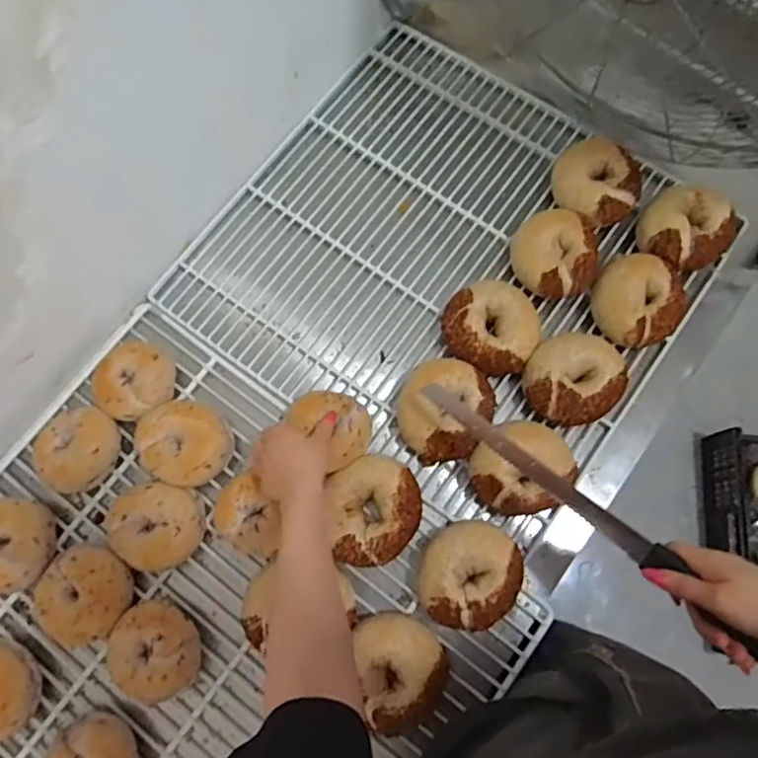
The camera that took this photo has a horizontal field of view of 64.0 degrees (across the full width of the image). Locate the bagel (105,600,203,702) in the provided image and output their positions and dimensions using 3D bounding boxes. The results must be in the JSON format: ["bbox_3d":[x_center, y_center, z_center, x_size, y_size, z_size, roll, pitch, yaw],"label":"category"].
[{"bbox_3d":[-0.237,0.285,0.646,0.091,0.057,0.087,0,75,2],"label":"bagel"}]

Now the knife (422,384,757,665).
[{"bbox_3d":[0.173,0.107,0.527,0.018,0.022,0.360,-46,58,-10],"label":"knife"}]

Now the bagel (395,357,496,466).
[{"bbox_3d":[0.078,0.035,0.708,0.110,0.068,0.113,0,75,2],"label":"bagel"}]

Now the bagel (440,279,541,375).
[{"bbox_3d":[0.131,-0.061,0.728,0.110,0.055,0.101,0,75,2],"label":"bagel"}]

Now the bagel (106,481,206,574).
[{"bbox_3d":[-0.247,0.166,0.683,0.099,0.047,0.091,0,75,2],"label":"bagel"}]

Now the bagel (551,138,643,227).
[{"bbox_3d":[0.274,-0.247,0.774,0.112,0.053,0.098,28,78,9],"label":"bagel"}]

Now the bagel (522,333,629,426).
[{"bbox_3d":[0.225,0.001,0.706,0.107,0.048,0.103,0,75,2],"label":"bagel"}]

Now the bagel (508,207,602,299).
[{"bbox_3d":[0.216,-0.152,0.750,0.100,0.050,0.104,2,75,3],"label":"bagel"}]

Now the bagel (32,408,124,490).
[{"bbox_3d":[-0.349,0.080,0.705,0.090,0.050,0.092,0,75,2],"label":"bagel"}]

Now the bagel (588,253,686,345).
[{"bbox_3d":[0.312,-0.093,0.728,0.099,0.051,0.105,0,75,2],"label":"bagel"}]

